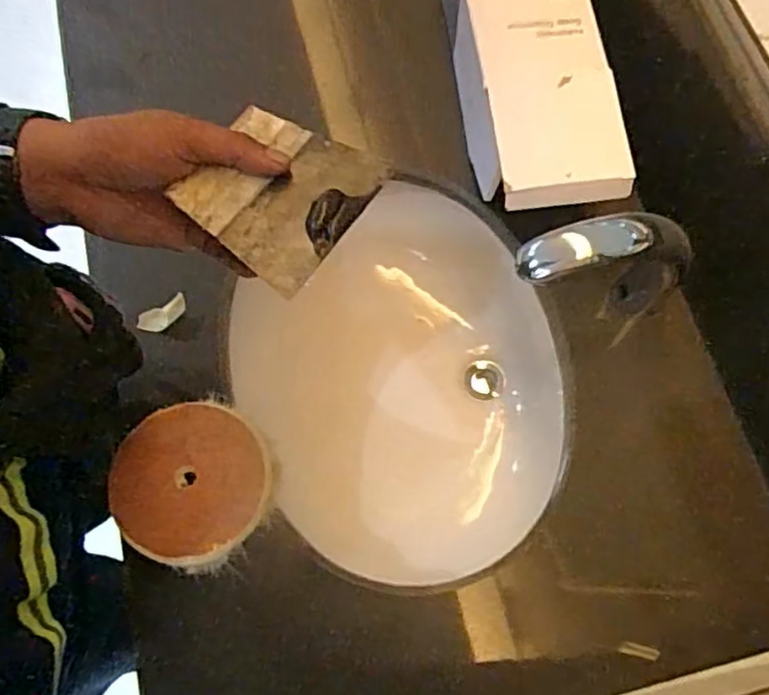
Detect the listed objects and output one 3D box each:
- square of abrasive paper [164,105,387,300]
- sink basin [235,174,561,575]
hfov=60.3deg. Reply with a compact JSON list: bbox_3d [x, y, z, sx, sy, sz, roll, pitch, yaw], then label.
[{"bbox_3d":[-0.061,-0.092,0.387,0.093,0.007,0.105,30,66,8],"label":"square of abrasive paper"},{"bbox_3d":[0.030,0.054,0.791,0.382,0.154,0.406,0,71,1],"label":"sink basin"}]

